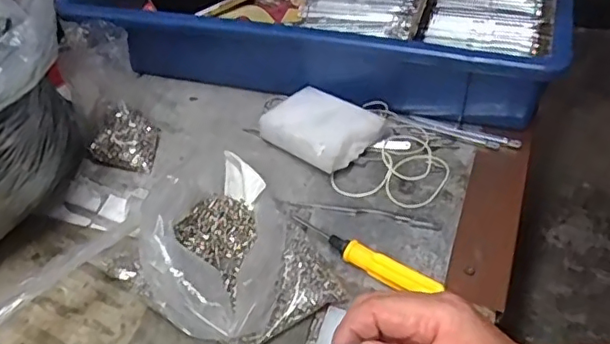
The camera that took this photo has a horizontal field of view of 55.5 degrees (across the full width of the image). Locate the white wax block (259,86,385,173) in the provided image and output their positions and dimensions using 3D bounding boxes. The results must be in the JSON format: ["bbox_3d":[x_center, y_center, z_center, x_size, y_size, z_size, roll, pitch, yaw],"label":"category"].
[{"bbox_3d":[0.013,-0.032,0.462,0.079,0.035,0.056,32,57,30],"label":"white wax block"}]

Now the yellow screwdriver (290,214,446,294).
[{"bbox_3d":[0.037,0.055,0.384,0.108,0.013,0.015,28,55,27],"label":"yellow screwdriver"}]

